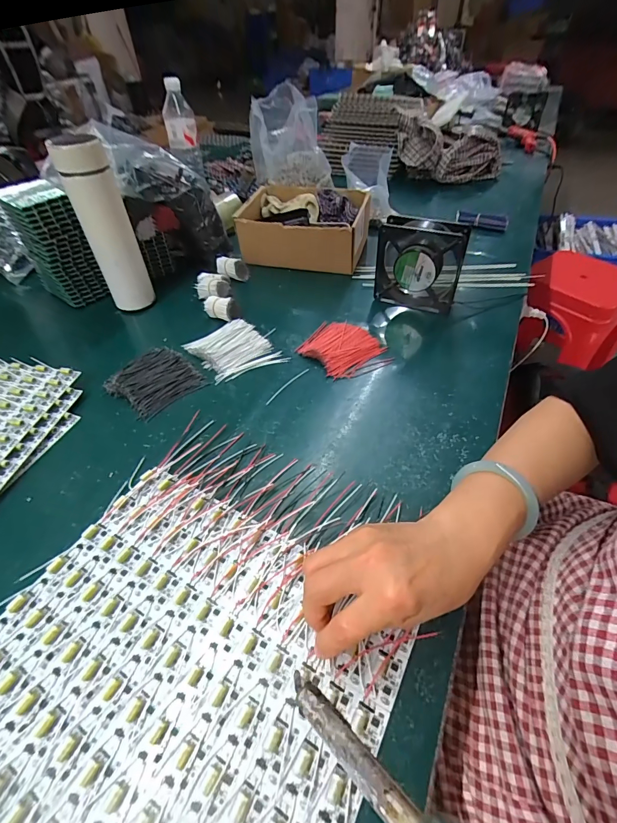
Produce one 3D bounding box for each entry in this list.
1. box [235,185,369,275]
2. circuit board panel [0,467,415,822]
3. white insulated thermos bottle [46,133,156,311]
[{"bbox_3d":[-0.006,-0.341,0.691,0.218,0.087,0.173,10,48,11],"label":"box"},{"bbox_3d":[-0.099,0.185,0.267,0.283,0.008,0.245,21,51,21],"label":"circuit board panel"},{"bbox_3d":[-0.284,-0.258,0.532,0.063,0.218,0.067,-18,49,-14],"label":"white insulated thermos bottle"}]

